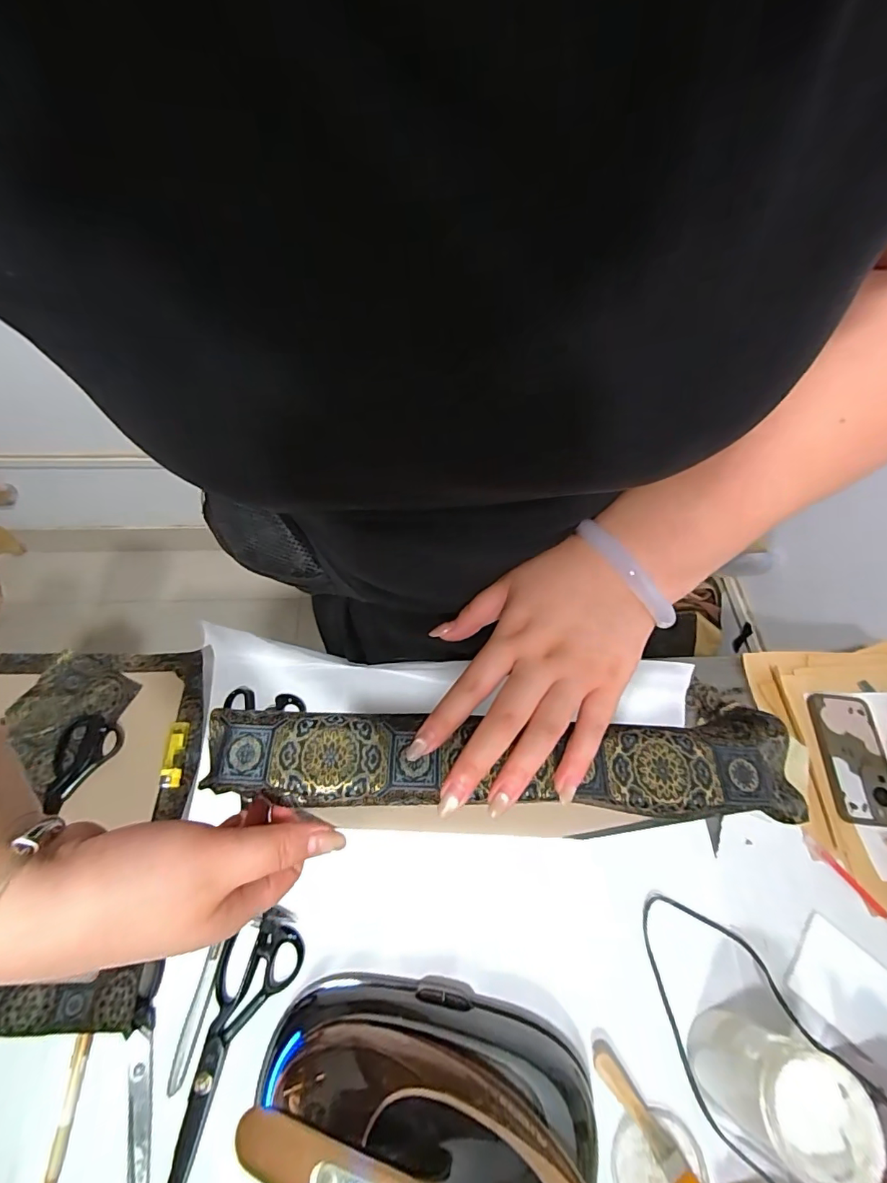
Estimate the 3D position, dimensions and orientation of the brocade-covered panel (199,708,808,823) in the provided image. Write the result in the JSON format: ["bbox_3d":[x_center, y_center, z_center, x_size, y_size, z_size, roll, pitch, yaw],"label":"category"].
[{"bbox_3d":[0.038,0.100,0.288,0.341,0.025,0.057,1,60,-2],"label":"brocade-covered panel"}]

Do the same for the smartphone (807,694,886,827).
[{"bbox_3d":[0.529,0.212,0.630,0.072,0.012,0.160,-1,59,16],"label":"smartphone"}]

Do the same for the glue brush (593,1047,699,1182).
[{"bbox_3d":[0.186,0.493,0.452,0.022,0.016,0.135,-32,79,-19],"label":"glue brush"}]

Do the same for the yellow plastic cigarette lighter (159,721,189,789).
[{"bbox_3d":[-0.330,0.199,0.598,0.021,0.010,0.078,-1,61,-4],"label":"yellow plastic cigarette lighter"}]

